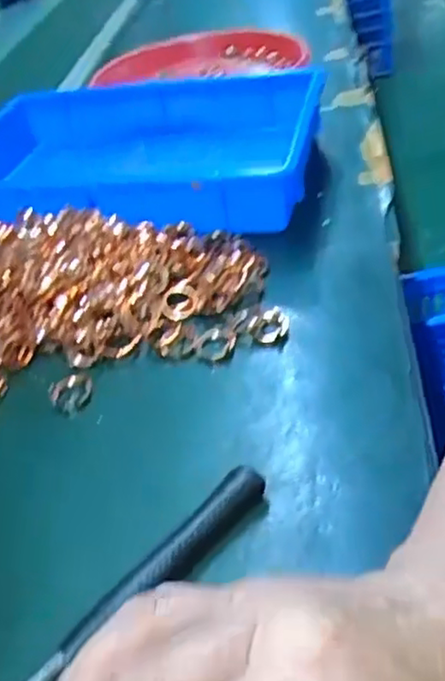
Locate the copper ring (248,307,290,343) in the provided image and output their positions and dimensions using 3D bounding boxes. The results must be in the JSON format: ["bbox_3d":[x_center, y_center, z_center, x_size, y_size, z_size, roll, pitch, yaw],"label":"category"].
[{"bbox_3d":[0.033,-0.012,0.472,0.028,0.008,0.026,-8,39,5],"label":"copper ring"}]

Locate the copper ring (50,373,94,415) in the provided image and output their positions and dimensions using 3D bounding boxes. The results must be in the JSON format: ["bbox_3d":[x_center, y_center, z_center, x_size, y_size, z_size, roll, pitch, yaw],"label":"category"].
[{"bbox_3d":[-0.104,0.036,0.452,0.029,0.004,0.036,-6,39,8],"label":"copper ring"}]

